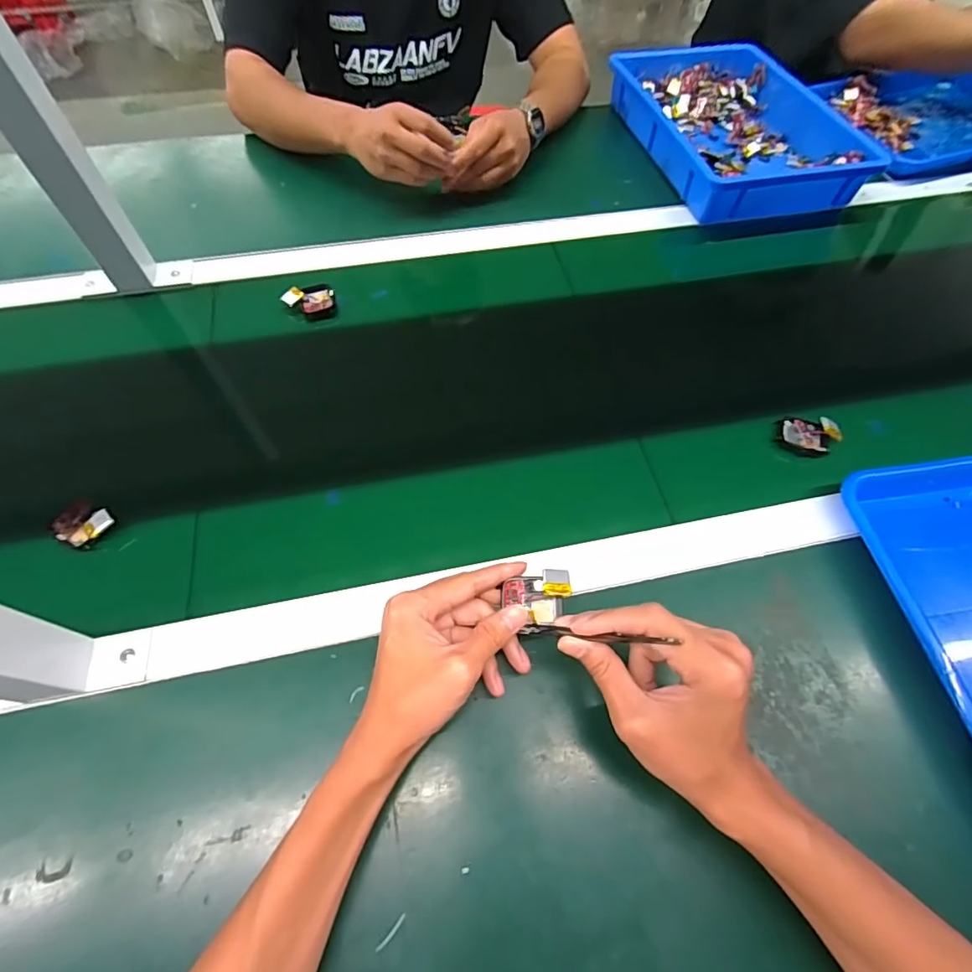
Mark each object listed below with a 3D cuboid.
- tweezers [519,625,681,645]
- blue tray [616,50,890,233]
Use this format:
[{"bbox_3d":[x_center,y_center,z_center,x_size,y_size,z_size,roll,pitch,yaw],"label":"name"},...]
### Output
[{"bbox_3d":[0.066,0.093,0.315,0.012,0.103,0.011,40,59,-28],"label":"tweezers"},{"bbox_3d":[0.352,-0.516,0.734,0.247,0.073,0.366,-12,60,-8],"label":"blue tray"}]

